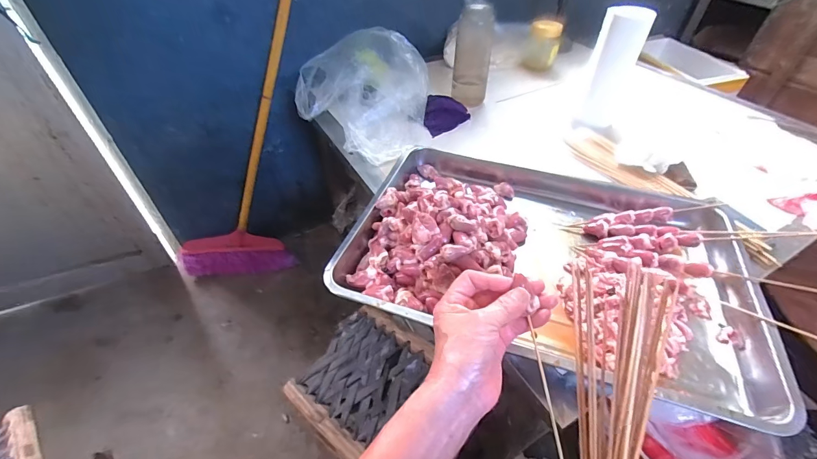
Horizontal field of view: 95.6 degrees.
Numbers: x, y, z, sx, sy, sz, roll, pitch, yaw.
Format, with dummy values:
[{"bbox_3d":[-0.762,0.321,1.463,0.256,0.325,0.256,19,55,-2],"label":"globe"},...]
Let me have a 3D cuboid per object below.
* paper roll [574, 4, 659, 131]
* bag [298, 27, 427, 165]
[{"bbox_3d":[0.370,-0.294,0.683,0.078,0.205,0.078,22,49,19],"label":"paper roll"},{"bbox_3d":[-0.089,-0.284,0.726,0.209,0.129,0.305,-32,54,-28],"label":"bag"}]

